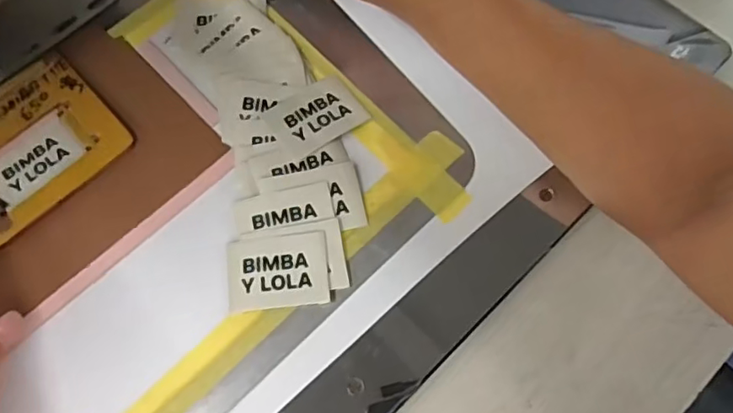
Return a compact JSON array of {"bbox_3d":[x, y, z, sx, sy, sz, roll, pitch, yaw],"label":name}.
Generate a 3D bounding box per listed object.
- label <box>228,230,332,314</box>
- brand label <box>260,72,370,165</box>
[{"bbox_3d":[-0.051,0.037,0.337,0.057,0.004,0.042,-7,72,1],"label":"label"},{"bbox_3d":[-0.032,-0.058,0.370,0.059,0.004,0.041,-31,75,-14],"label":"brand label"}]

